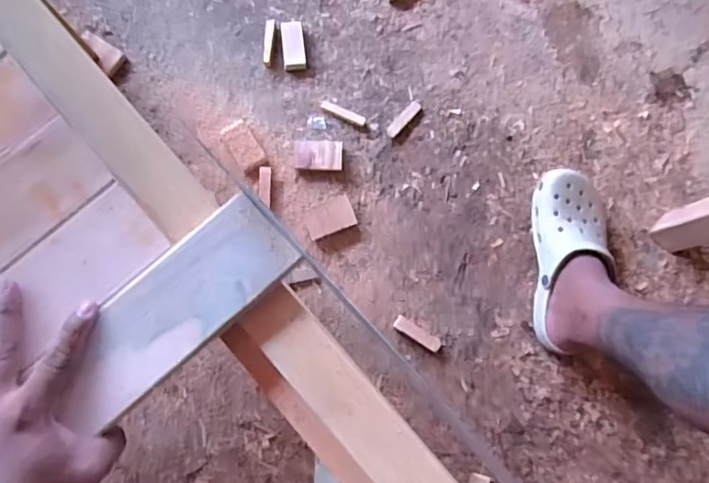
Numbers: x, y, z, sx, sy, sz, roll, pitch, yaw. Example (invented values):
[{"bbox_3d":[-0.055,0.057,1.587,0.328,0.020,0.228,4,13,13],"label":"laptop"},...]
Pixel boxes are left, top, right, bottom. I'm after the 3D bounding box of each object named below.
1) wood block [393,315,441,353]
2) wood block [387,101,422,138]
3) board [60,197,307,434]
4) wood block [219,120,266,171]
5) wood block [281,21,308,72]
[{"bbox_3d":[0.095,0.139,0.827,0.076,0.016,0.023,31,81,4],"label":"wood block"},{"bbox_3d":[0.081,-0.200,0.900,0.022,0.008,0.074,41,82,5],"label":"wood block"},{"bbox_3d":[-0.141,0.053,0.427,0.203,0.018,0.078,-44,84,-5],"label":"board"},{"bbox_3d":[-0.177,-0.154,0.880,0.042,0.015,0.081,-32,83,-6],"label":"wood block"},{"bbox_3d":[-0.100,-0.323,0.909,0.038,0.018,0.079,-5,81,-2],"label":"wood block"}]

